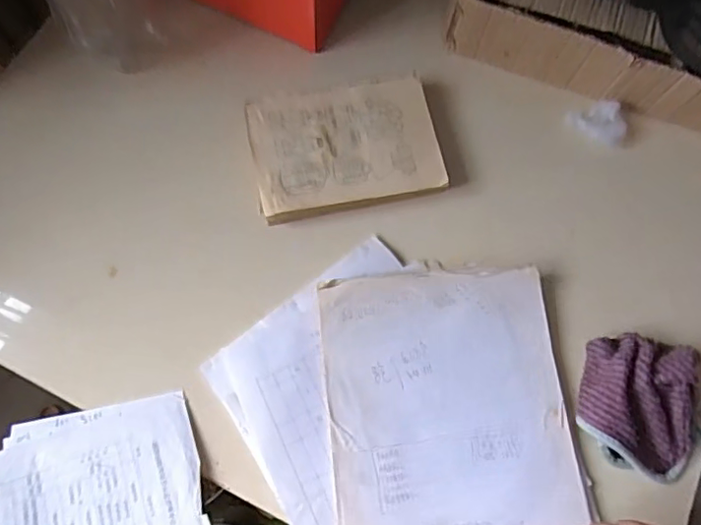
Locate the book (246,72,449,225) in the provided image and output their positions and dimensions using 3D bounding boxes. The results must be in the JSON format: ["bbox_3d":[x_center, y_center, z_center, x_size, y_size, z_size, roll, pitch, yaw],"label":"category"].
[{"bbox_3d":[-0.006,-0.117,0.564,0.182,0.022,0.129,-11,73,-5],"label":"book"}]

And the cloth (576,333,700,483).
[{"bbox_3d":[0.265,0.125,0.484,0.117,0.043,0.112,16,72,3],"label":"cloth"}]

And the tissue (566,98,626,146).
[{"bbox_3d":[0.259,-0.144,0.579,0.056,0.016,0.048,-17,73,-7],"label":"tissue"}]

